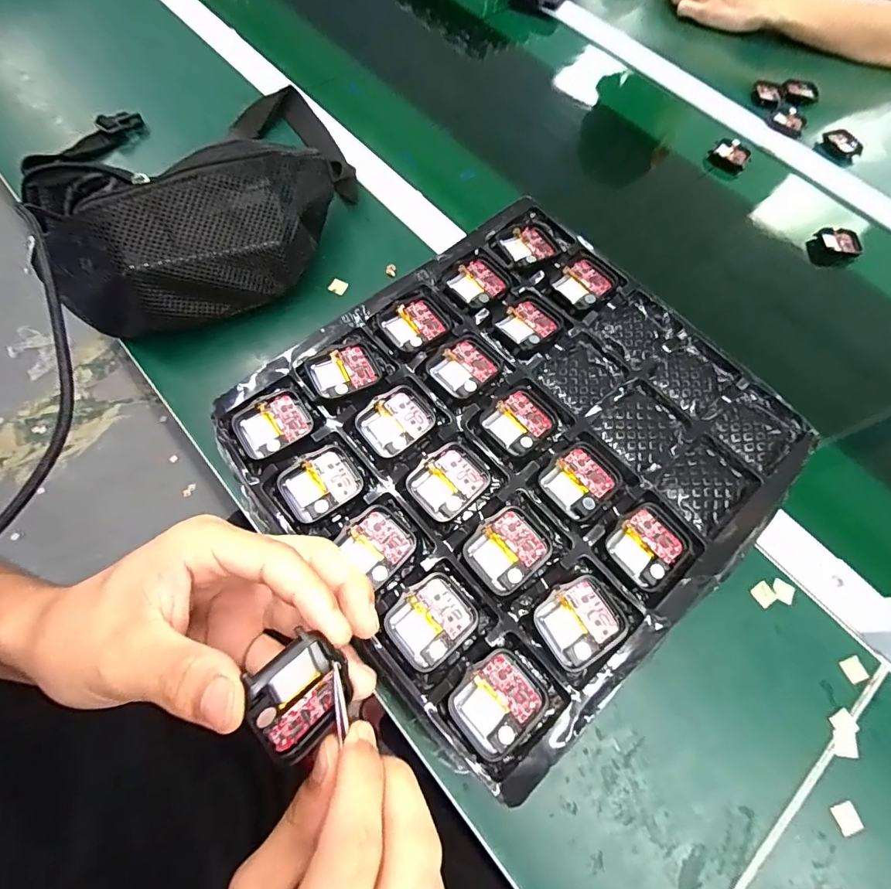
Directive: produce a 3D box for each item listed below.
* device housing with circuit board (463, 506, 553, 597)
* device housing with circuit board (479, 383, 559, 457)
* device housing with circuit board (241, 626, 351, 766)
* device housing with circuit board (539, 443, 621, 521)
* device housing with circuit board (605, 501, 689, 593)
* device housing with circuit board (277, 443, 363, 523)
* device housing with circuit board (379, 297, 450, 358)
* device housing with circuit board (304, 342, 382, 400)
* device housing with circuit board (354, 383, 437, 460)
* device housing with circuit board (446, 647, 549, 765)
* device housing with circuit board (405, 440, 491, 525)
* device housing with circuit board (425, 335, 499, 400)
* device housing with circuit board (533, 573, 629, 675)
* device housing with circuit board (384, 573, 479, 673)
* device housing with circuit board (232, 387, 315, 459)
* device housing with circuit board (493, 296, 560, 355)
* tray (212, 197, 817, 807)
[{"bbox_3d":[0.034,0.058,0.255,0.042,0.007,0.037,-36,73,-17],"label":"device housing with circuit board"},{"bbox_3d":[0.047,-0.015,0.286,0.043,0.004,0.037,-37,73,-17],"label":"device housing with circuit board"},{"bbox_3d":[-0.055,0.096,0.176,0.005,0.044,0.036,12,33,42],"label":"device housing with circuit board"},{"bbox_3d":[0.079,0.020,0.269,0.042,0.005,0.036,-38,73,-18],"label":"device housing with circuit board"},{"bbox_3d":[0.112,0.055,0.255,0.044,0.004,0.036,-39,74,-18],"label":"device housing with circuit board"},{"bbox_3d":[-0.072,0.022,0.268,0.043,0.006,0.036,-34,73,-17],"label":"device housing with circuit board"},{"bbox_3d":[-0.021,-0.079,0.308,0.042,0.004,0.035,-38,74,-18],"label":"device housing with circuit board"},{"bbox_3d":[-0.064,-0.046,0.295,0.042,0.009,0.035,-25,70,-13],"label":"device housing with circuit board"},{"bbox_3d":[-0.030,-0.015,0.285,0.045,0.005,0.036,-33,72,-16],"label":"device housing with circuit board"},{"bbox_3d":[0.026,0.127,0.228,0.041,0.008,0.038,-37,73,-17],"label":"device housing with circuit board"},{"bbox_3d":[0.002,0.021,0.270,0.044,0.005,0.036,-39,74,-18],"label":"device housing with circuit board"},{"bbox_3d":[0.013,-0.050,0.297,0.036,0.004,0.040,43,71,14],"label":"device housing with circuit board"},{"bbox_3d":[0.070,0.092,0.242,0.043,0.006,0.037,-26,70,-14],"label":"device housing with circuit board"},{"bbox_3d":[-0.007,0.091,0.241,0.043,0.006,0.037,-36,73,-17],"label":"device housing with circuit board"},{"bbox_3d":[-0.104,-0.011,0.282,0.044,0.008,0.037,-31,72,-16],"label":"device housing with circuit board"},{"bbox_3d":[0.054,-0.081,0.314,0.043,0.006,0.035,-39,74,-18],"label":"device housing with circuit board"},{"bbox_3d":[0.044,-0.008,0.284,0.288,0.017,0.261,-39,74,-18],"label":"tray"}]

